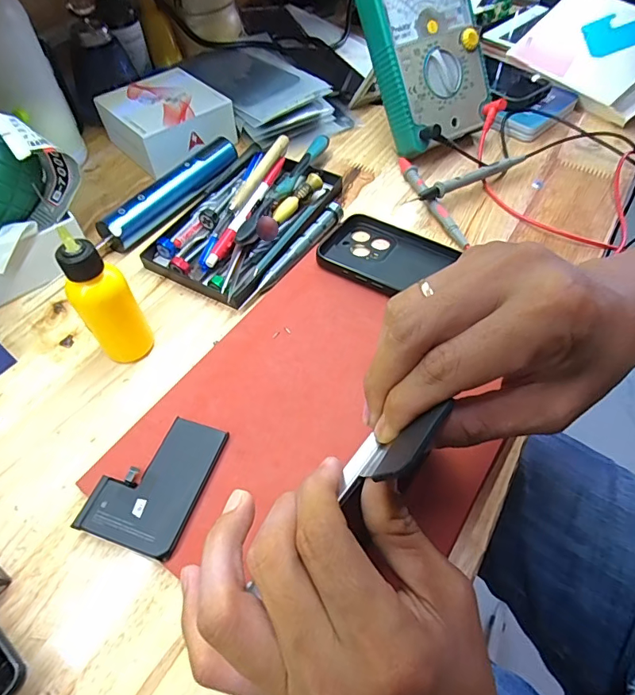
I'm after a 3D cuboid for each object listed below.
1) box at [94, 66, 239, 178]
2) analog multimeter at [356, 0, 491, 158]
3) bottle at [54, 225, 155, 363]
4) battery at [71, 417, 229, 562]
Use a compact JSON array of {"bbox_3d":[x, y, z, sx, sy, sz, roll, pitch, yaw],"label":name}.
[{"bbox_3d":[-0.154,-0.232,0.465,0.106,0.045,0.105,-35,60,-19],"label":"box"},{"bbox_3d":[0.104,-0.277,0.421,0.106,0.160,0.035,-25,20,-10],"label":"analog multimeter"},{"bbox_3d":[-0.133,-0.026,0.287,0.034,0.098,0.030,-30,59,-19],"label":"bottle"},{"bbox_3d":[-0.094,0.074,0.260,0.057,0.005,0.076,15,56,11],"label":"battery"}]

